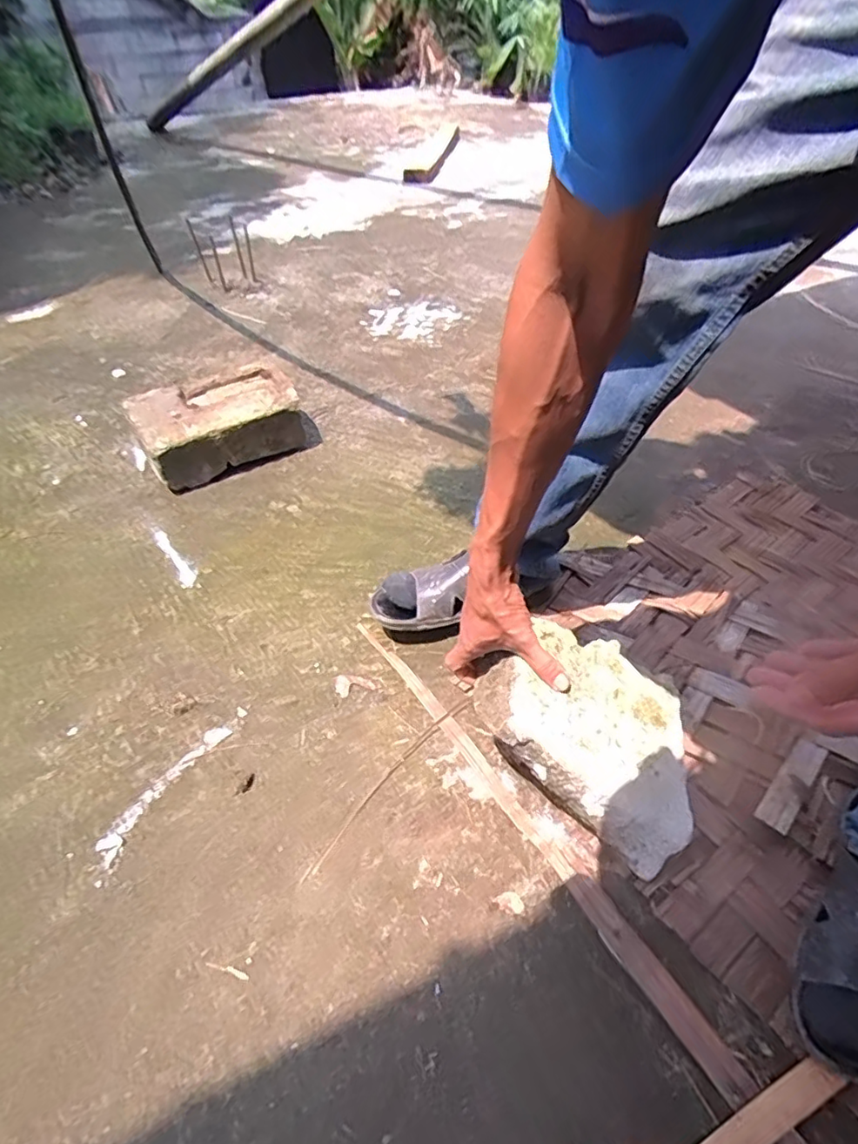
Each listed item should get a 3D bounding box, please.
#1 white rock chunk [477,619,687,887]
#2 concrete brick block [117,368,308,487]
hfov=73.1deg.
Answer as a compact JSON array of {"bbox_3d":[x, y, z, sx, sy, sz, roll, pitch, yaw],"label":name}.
[{"bbox_3d":[0.171,0.155,0.580,0.229,0.062,0.157,40,59,2],"label":"white rock chunk"},{"bbox_3d":[-0.394,-0.279,1.098,0.294,0.110,0.197,-25,51,-22],"label":"concrete brick block"}]

